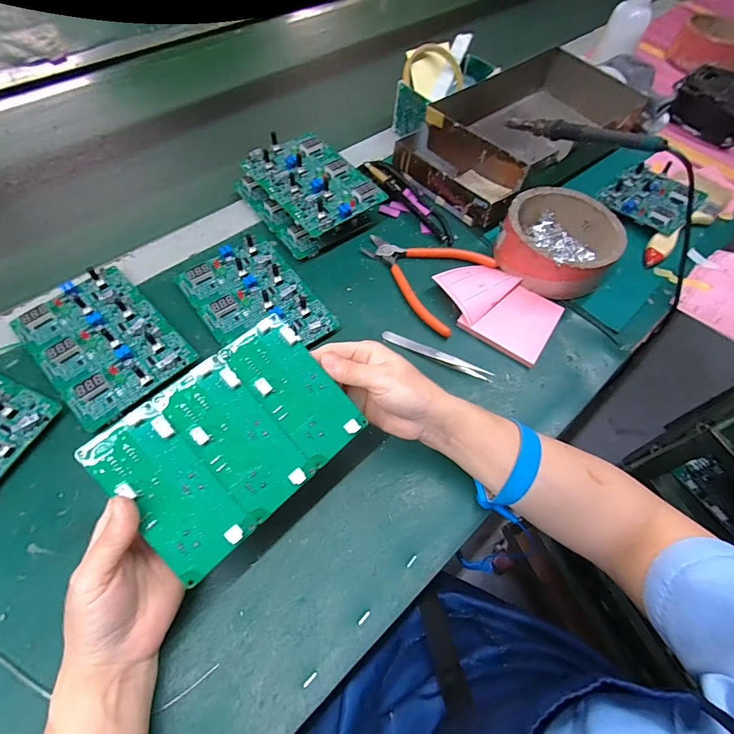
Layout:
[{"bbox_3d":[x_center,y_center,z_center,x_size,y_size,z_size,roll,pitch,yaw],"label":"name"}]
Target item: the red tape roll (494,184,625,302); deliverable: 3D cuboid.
[{"bbox_3d":[0.212,-0.141,0.447,0.121,0.049,0.124,33,63,14],"label":"red tape roll"}]

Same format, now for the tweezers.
[{"bbox_3d":[0.069,-0.012,0.396,0.113,0.011,0.009,24,61,9],"label":"tweezers"}]

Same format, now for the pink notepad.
[{"bbox_3d":[0.138,-0.068,0.423,0.124,0.021,0.089,35,63,15],"label":"pink notepad"}]

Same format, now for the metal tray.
[{"bbox_3d":[0.208,-0.318,0.543,0.334,0.074,0.181,-37,69,-22],"label":"metal tray"}]

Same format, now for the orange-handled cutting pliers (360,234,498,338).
[{"bbox_3d":[0.064,-0.112,0.451,0.141,0.011,0.118,37,64,16],"label":"orange-handled cutting pliers"}]

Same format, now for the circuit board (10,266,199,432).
[{"bbox_3d":[-0.243,-0.025,0.370,0.146,0.021,0.104,42,65,18],"label":"circuit board"}]

